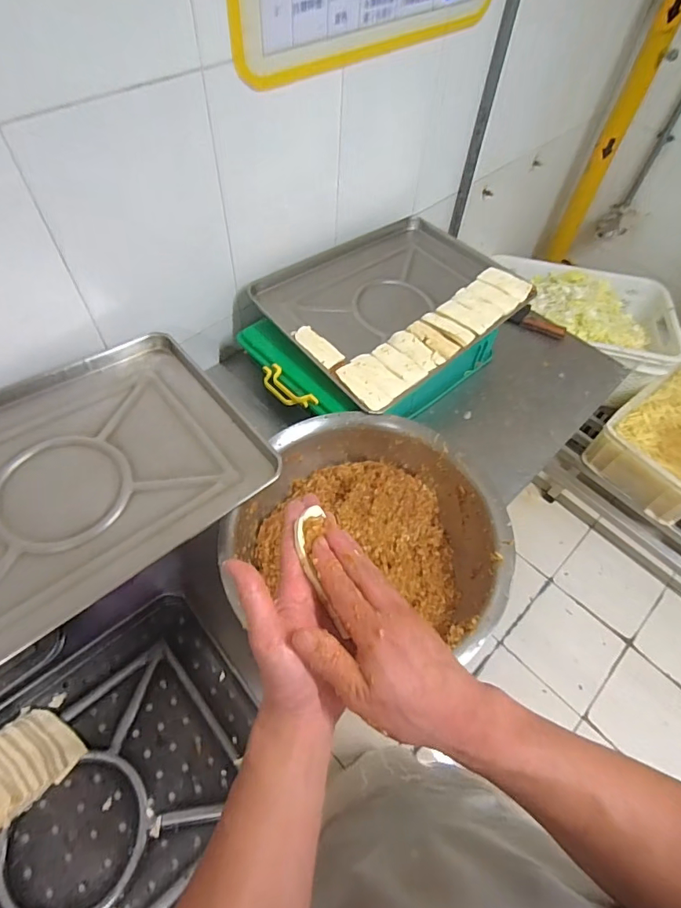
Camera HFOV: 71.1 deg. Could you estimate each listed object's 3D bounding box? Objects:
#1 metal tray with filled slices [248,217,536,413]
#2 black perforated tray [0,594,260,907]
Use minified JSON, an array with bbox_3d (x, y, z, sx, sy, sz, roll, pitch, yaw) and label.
[{"bbox_3d":[0.126,-0.364,1.109,0.575,0.054,0.431,-36,66,-24],"label":"metal tray with filled slices"},{"bbox_3d":[-0.377,0.522,0.645,0.551,0.057,0.399,-36,66,-24],"label":"black perforated tray"}]

